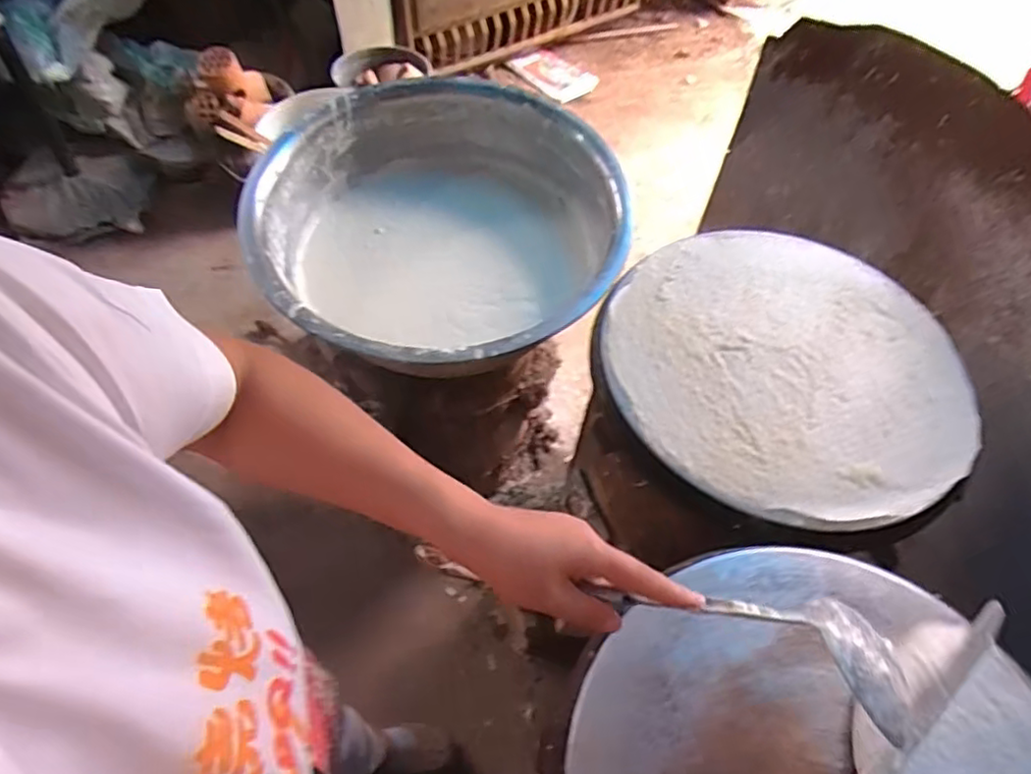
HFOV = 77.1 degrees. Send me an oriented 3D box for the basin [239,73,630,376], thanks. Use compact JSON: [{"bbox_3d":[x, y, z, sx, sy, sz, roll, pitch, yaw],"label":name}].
[{"bbox_3d":[-0.122,-0.243,1.014,0.561,0.179,0.534,0,56,0],"label":"basin"}]

